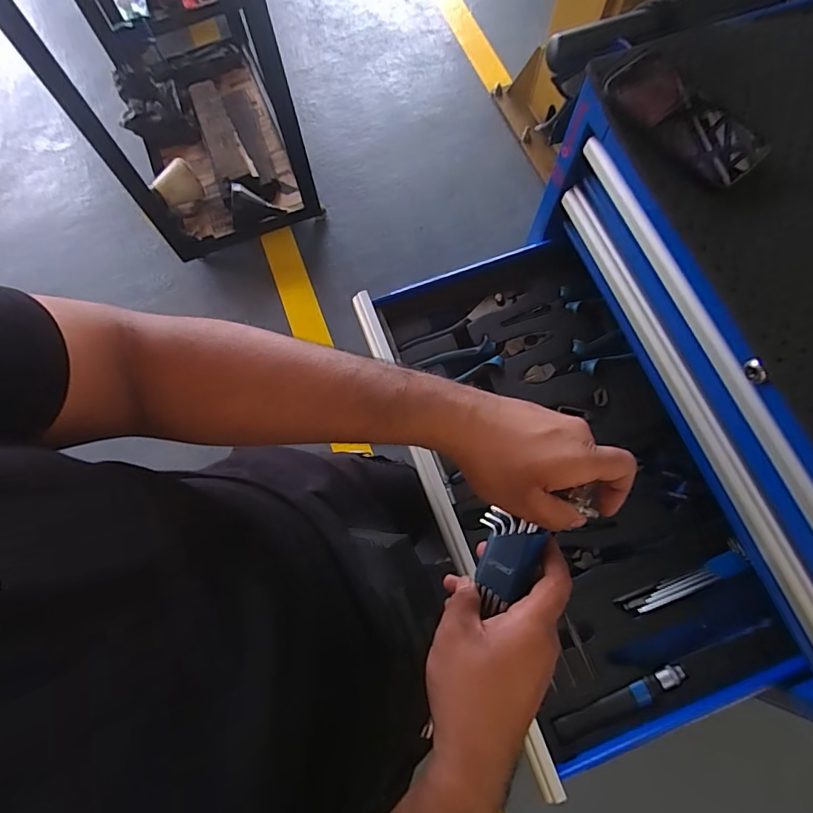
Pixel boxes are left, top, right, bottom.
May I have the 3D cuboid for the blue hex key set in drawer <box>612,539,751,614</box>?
[{"bbox_3d":[0.325,0.204,0.557,0.163,0.015,0.031,-24,73,-6],"label":"blue hex key set in drawer"}]

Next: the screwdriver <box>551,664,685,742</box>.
[{"bbox_3d":[0.234,0.324,0.526,0.155,0.023,0.022,-21,73,-9],"label":"screwdriver"}]

